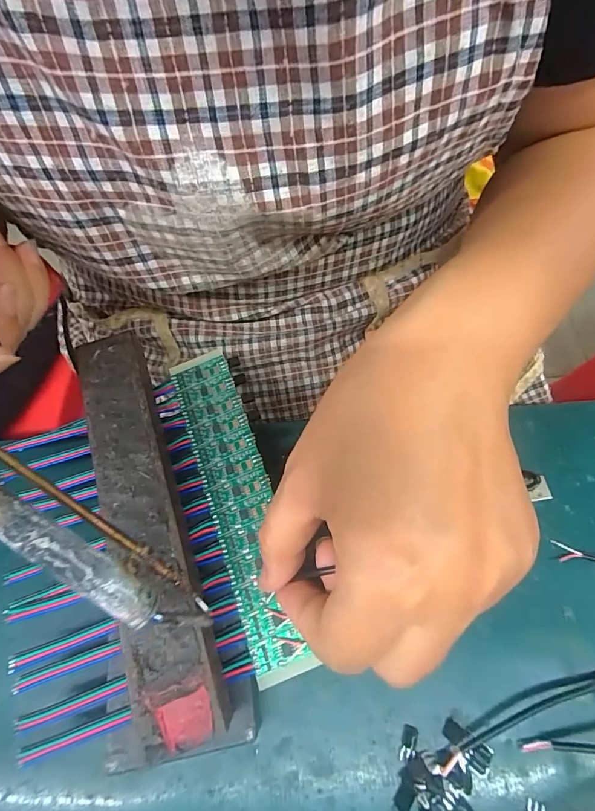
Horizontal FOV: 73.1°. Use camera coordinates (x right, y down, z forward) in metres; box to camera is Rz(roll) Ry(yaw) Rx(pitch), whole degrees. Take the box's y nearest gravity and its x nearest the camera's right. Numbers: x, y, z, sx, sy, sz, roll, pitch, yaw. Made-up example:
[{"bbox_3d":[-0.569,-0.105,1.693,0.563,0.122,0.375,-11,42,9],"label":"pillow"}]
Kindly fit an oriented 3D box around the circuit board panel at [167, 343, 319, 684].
[{"bbox_3d":[-0.030,0.042,0.200,0.033,0.004,0.162,-22,65,-2],"label":"circuit board panel"}]

